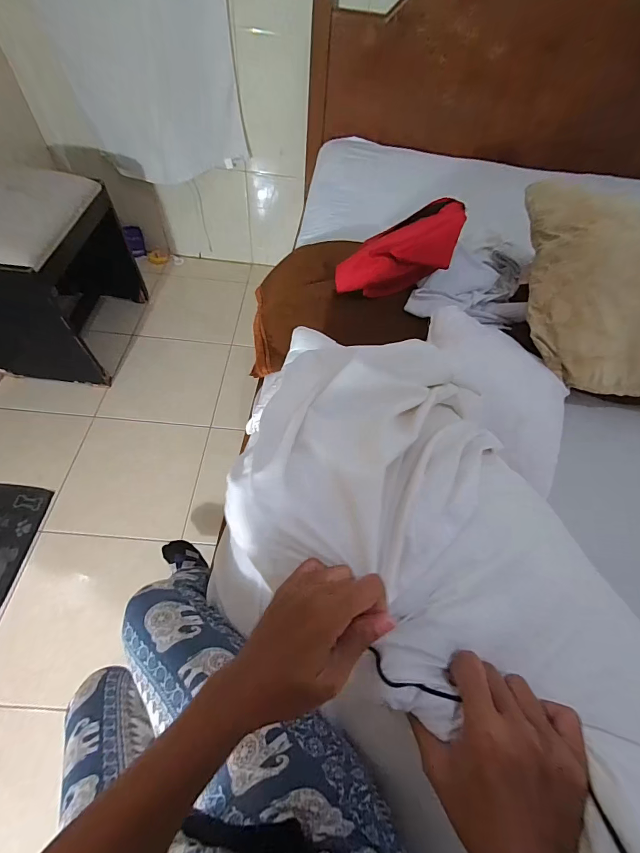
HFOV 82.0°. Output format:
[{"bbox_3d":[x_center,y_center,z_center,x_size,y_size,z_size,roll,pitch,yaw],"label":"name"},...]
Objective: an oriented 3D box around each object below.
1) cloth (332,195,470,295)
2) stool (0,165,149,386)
[{"bbox_3d":[0.156,-0.368,0.753,0.229,0.139,0.137,3,58,-3],"label":"cloth"},{"bbox_3d":[-0.927,-0.517,1.255,0.374,0.581,0.498,7,58,-1],"label":"stool"}]

